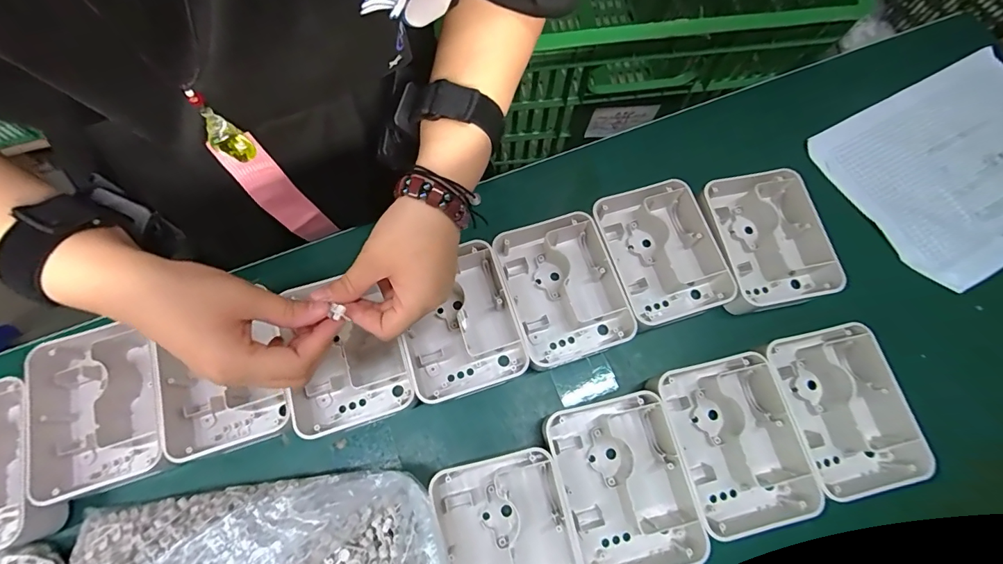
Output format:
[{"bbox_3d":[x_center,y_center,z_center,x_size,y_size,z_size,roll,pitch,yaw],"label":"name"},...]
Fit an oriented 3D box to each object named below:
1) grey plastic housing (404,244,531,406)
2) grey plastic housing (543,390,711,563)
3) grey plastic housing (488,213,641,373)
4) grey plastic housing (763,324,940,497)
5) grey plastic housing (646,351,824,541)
[{"bbox_3d":[-0.040,0.035,0.392,0.098,0.040,0.128,-18,73,-8],"label":"grey plastic housing"},{"bbox_3d":[0.096,0.163,0.349,0.097,0.035,0.133,-14,73,-7],"label":"grey plastic housing"},{"bbox_3d":[0.054,0.006,0.404,0.099,0.037,0.133,-17,73,-8],"label":"grey plastic housing"},{"bbox_3d":[0.284,0.107,0.370,0.090,0.051,0.129,-8,72,-5],"label":"grey plastic housing"},{"bbox_3d":[0.188,0.133,0.360,0.098,0.038,0.134,-12,73,-6],"label":"grey plastic housing"}]

